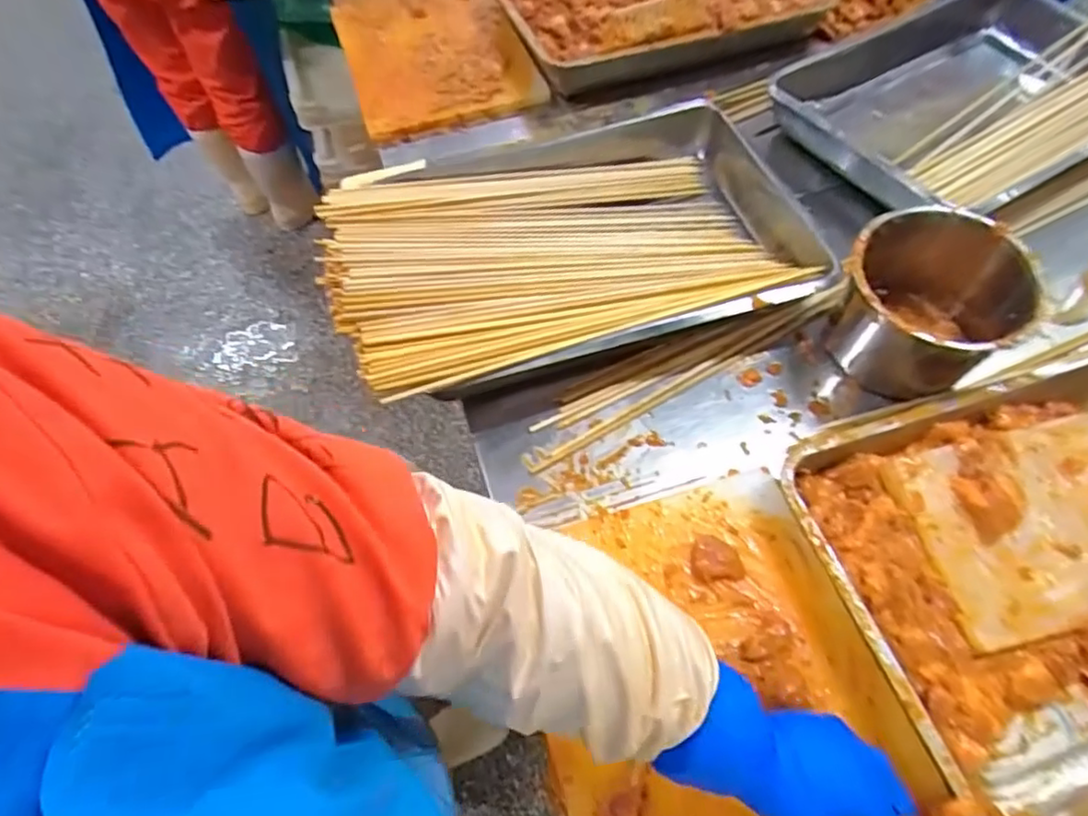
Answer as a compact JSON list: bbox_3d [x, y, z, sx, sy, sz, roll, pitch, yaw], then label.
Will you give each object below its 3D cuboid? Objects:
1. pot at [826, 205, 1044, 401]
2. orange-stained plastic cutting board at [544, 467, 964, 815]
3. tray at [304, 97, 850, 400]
[{"bbox_3d":[0.398,-0.105,0.649,0.160,0.126,0.165,-1,60,3],"label":"pot"},{"bbox_3d":[0.143,0.244,0.495,0.277,0.033,0.374,-17,59,-8],"label":"orange-stained plastic cutting board"},{"bbox_3d":[0.036,-0.199,0.739,0.553,0.121,0.364,-15,61,-5],"label":"tray"}]

